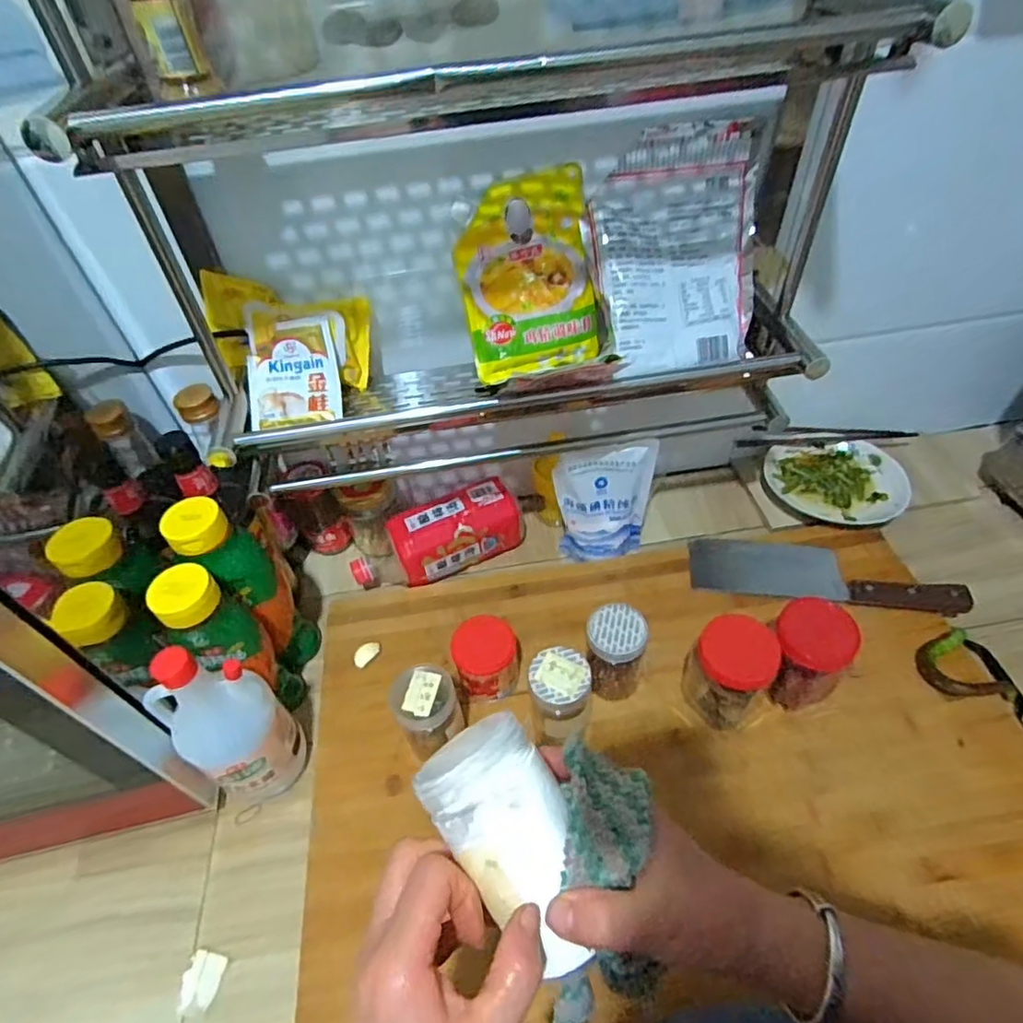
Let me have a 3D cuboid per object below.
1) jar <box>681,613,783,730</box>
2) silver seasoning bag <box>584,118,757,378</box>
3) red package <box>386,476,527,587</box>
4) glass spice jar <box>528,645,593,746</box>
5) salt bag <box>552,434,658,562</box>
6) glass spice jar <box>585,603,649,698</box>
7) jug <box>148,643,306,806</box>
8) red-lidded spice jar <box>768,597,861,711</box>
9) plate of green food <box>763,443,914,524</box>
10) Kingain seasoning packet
[{"bbox_3d":[0.208,0.156,0.580,0.070,0.109,0.069,-3,49,3],"label":"jar"},{"bbox_3d":[0.165,-0.247,0.574,0.166,0.211,0.043,-9,7,-6],"label":"silver seasoning bag"},{"bbox_3d":[-0.065,0.023,0.752,0.166,0.072,0.068,-21,50,-12],"label":"red package"},{"bbox_3d":[0.048,0.183,0.581,0.058,0.105,0.069,3,50,8],"label":"glass spice jar"},{"bbox_3d":[0.107,-0.008,0.705,0.109,0.175,0.037,-2,49,4],"label":"salt bag"},{"bbox_3d":[0.105,0.146,0.607,0.056,0.102,0.058,-3,49,3],"label":"glass spice jar"},{"bbox_3d":[-0.254,0.195,0.542,0.074,0.218,0.087,24,55,24],"label":"jug"},{"bbox_3d":[0.283,0.142,0.579,0.068,0.115,0.068,-3,49,3],"label":"red-lidded spice jar"},{"bbox_3d":[0.435,-0.034,0.811,0.175,0.032,0.158,-6,49,0],"label":"plate of green food"},{"bbox_3d":[-0.216,-0.134,0.588,0.088,0.019,0.100,-7,93,2],"label":"Kingain seasoning packet"}]

